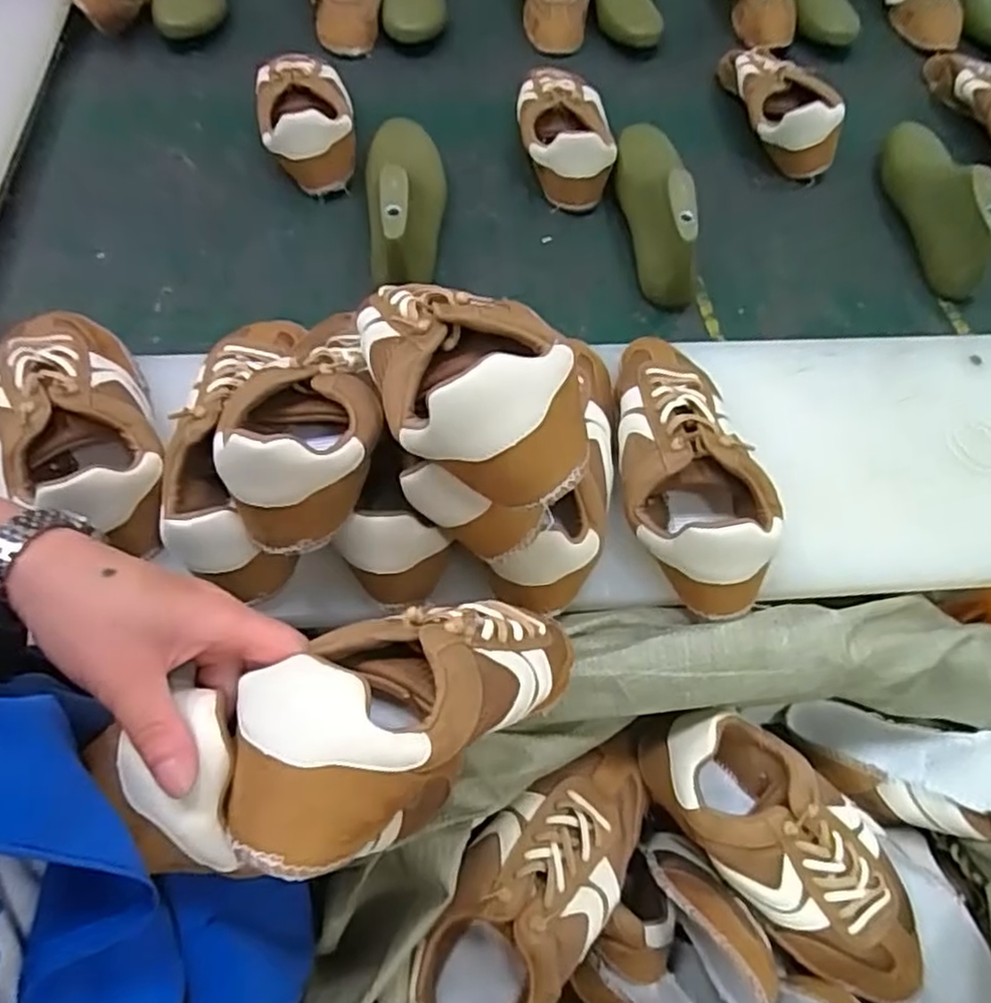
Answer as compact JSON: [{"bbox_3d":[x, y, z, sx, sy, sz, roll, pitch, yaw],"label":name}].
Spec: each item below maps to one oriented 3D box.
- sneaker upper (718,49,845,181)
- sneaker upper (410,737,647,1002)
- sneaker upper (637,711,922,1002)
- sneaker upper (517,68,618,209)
[{"bbox_3d":[0.351,-0.505,0.875,0.093,0.072,0.229,-5,62,-5],"label":"sneaker upper"},{"bbox_3d":[0.032,0.283,0.525,0.099,0.081,0.223,33,65,15],"label":"sneaker upper"},{"bbox_3d":[0.221,0.248,0.523,0.245,0.087,0.117,39,67,18],"label":"sneaker upper"},{"bbox_3d":[0.076,-0.435,0.817,0.095,0.071,0.210,-4,62,-4],"label":"sneaker upper"}]

